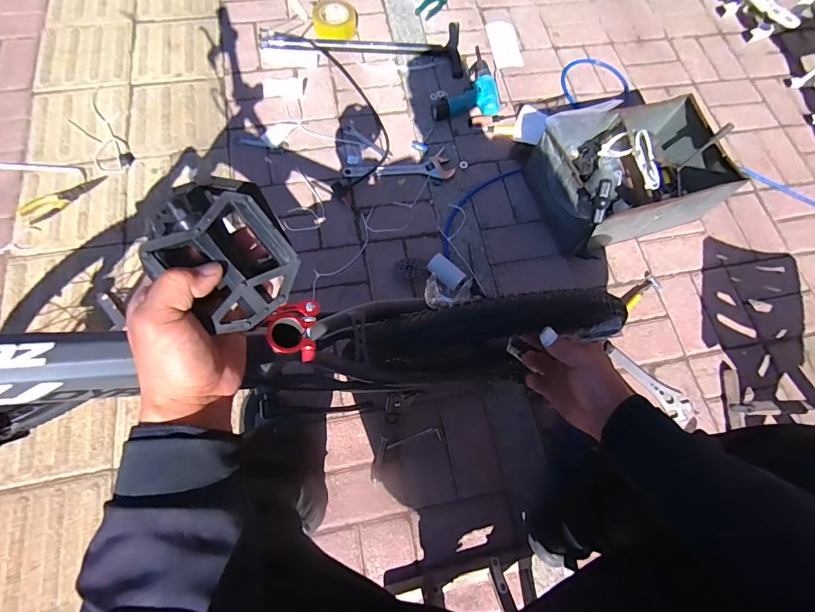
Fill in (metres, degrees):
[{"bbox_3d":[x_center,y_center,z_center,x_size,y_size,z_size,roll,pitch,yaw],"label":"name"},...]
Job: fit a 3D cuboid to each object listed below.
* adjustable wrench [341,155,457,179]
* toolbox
[{"bbox_3d":[-0.020,-0.363,1.044,0.283,0.021,0.064,-1,70,-6],"label":"adjustable wrench"},{"bbox_3d":[0.544,-0.334,0.967,0.425,0.220,0.301,-16,73,-10],"label":"toolbox"}]

